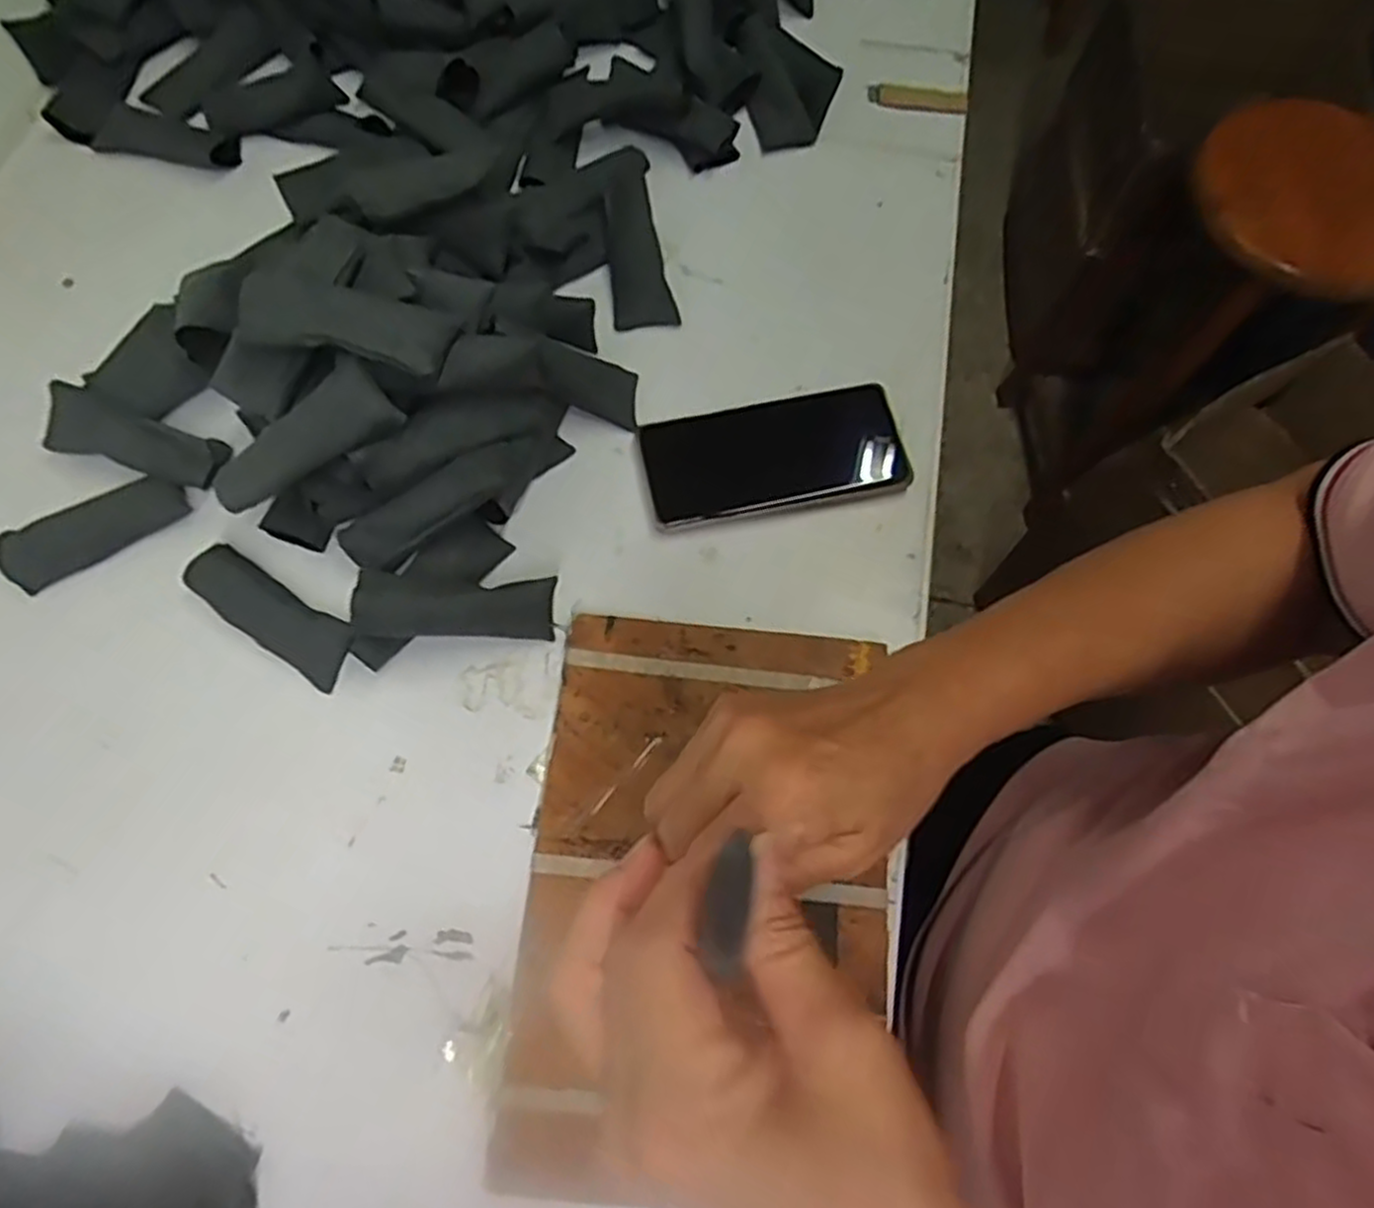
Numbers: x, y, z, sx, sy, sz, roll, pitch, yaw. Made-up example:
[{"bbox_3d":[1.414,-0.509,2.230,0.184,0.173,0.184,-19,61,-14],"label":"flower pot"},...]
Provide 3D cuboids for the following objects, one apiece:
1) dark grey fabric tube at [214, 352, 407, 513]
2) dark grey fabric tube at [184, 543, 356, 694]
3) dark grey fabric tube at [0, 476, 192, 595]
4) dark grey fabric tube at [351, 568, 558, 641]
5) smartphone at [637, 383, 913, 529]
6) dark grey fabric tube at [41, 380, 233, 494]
[{"bbox_3d":[-0.201,-0.086,0.414,0.102,0.024,0.033,-32,72,8],"label":"dark grey fabric tube"},{"bbox_3d":[-0.231,0.004,0.437,0.108,0.018,0.033,32,72,11],"label":"dark grey fabric tube"},{"bbox_3d":[-0.344,-0.043,0.461,0.099,0.017,0.034,-29,72,-11],"label":"dark grey fabric tube"},{"bbox_3d":[-0.123,0.000,0.424,0.101,0.023,0.028,3,68,-14],"label":"dark grey fabric tube"},{"bbox_3d":[0.054,-0.090,0.485,0.157,0.017,0.073,-11,69,-4],"label":"smartphone"},{"bbox_3d":[-0.328,-0.097,0.470,0.097,0.021,0.034,20,70,-6],"label":"dark grey fabric tube"}]

